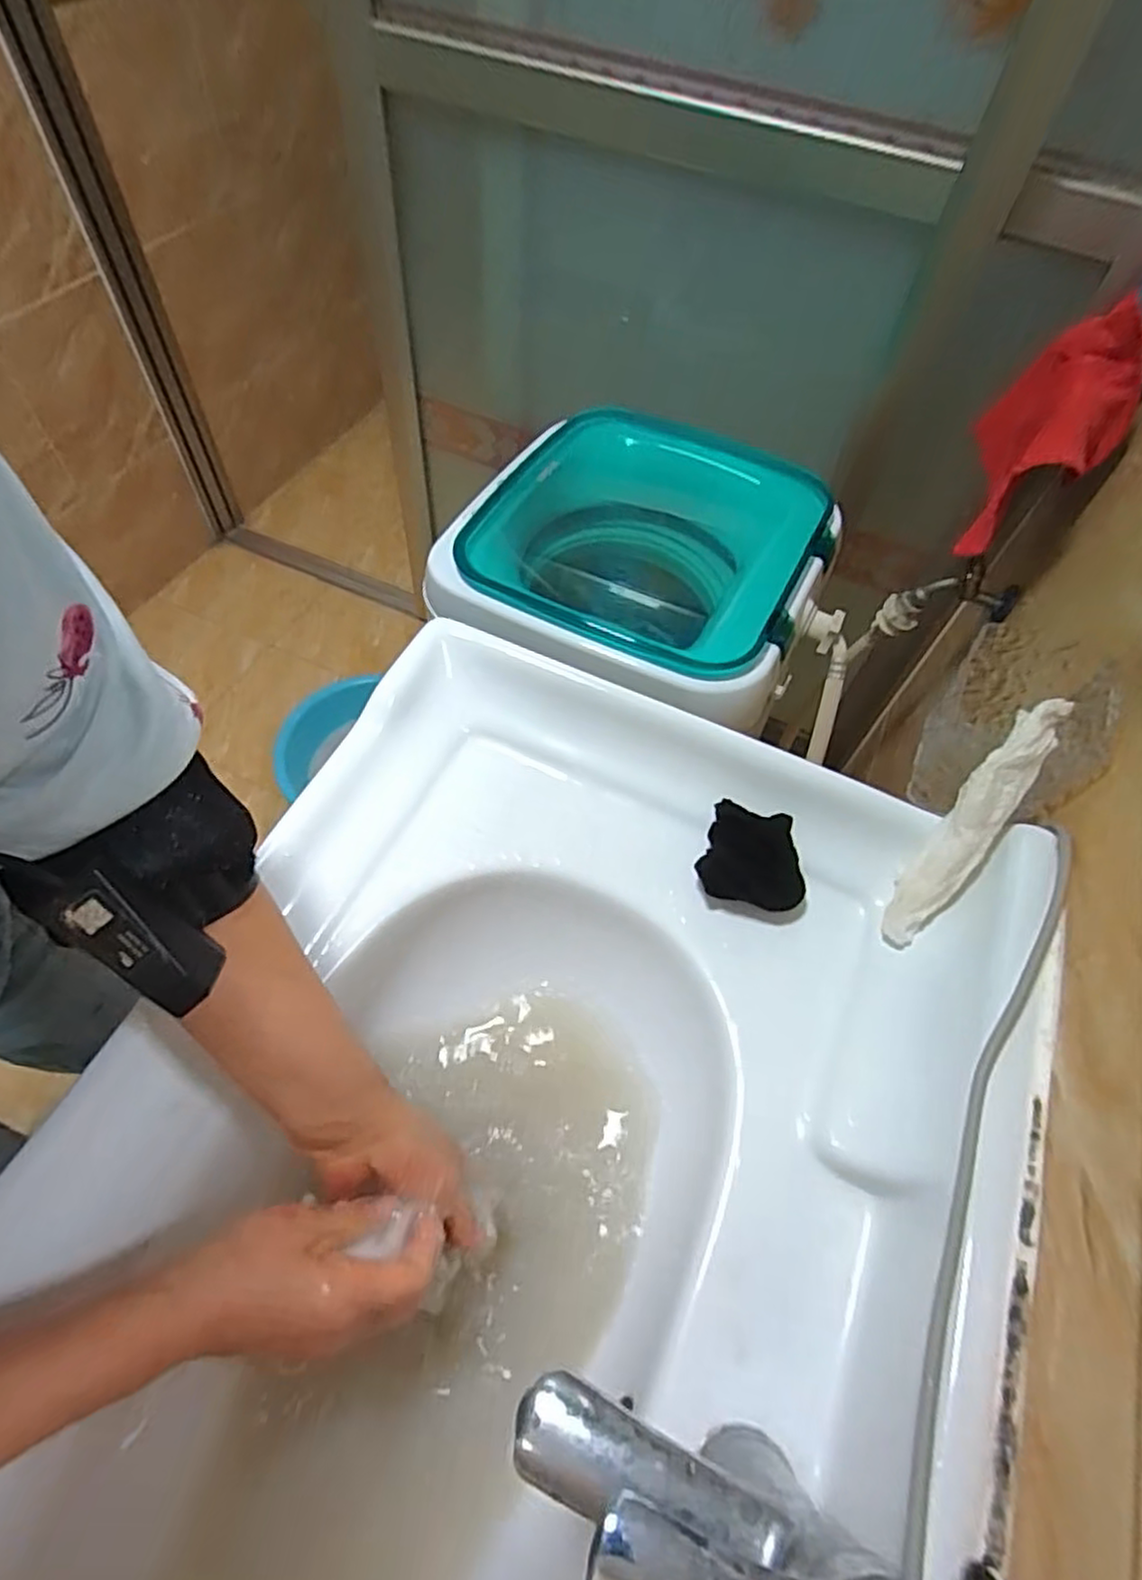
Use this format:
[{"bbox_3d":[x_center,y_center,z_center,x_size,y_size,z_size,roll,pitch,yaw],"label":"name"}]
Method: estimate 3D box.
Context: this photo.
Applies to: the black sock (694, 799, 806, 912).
[{"bbox_3d":[0.132,0.048,0.506,0.073,0.029,0.066,22,59,10],"label":"black sock"}]

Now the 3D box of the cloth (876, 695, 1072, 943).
[{"bbox_3d":[0.268,0.021,0.477,0.033,0.026,0.186,34,97,17],"label":"cloth"}]

